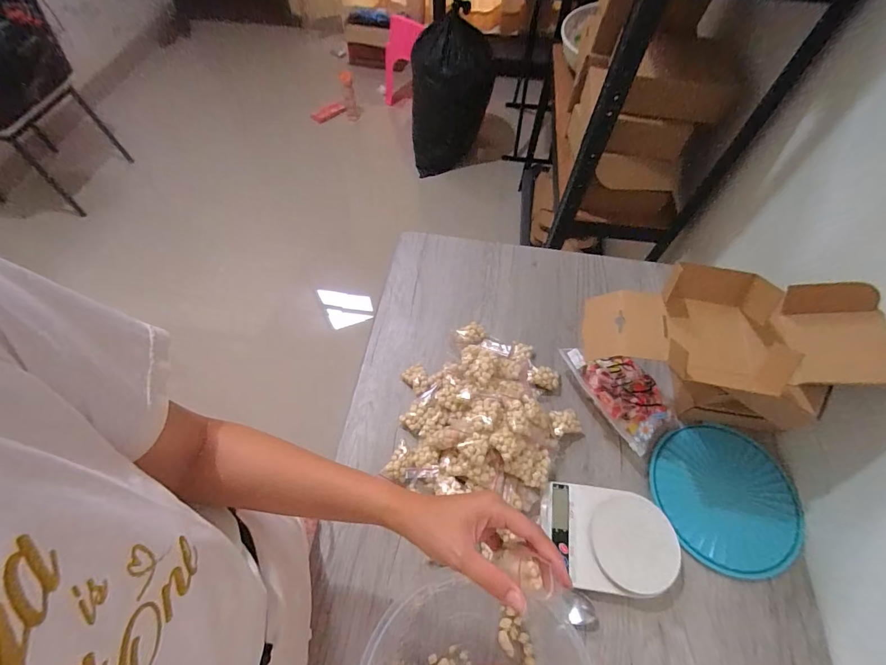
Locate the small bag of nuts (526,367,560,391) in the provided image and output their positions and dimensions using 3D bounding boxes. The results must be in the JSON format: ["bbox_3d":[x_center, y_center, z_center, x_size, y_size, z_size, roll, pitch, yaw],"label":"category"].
[{"bbox_3d":[0.168,0.079,0.666,0.055,0.033,0.032,8,61,4],"label":"small bag of nuts"}]

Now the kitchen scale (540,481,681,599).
[{"bbox_3d":[0.225,0.283,0.542,0.172,0.041,0.131,8,61,4],"label":"kitchen scale"}]

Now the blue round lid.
[{"bbox_3d":[0.414,0.237,0.575,0.188,0.027,0.198,-2,59,4],"label":"blue round lid"}]

